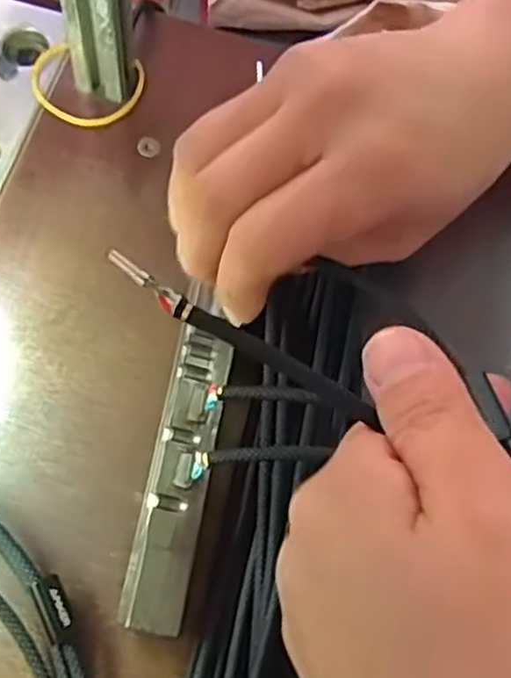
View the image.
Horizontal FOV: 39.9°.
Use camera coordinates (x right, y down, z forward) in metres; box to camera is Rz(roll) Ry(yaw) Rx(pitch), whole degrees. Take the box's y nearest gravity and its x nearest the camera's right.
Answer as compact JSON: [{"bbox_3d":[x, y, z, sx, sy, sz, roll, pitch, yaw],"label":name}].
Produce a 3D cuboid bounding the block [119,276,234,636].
[{"bbox_3d":[-0.023,0.038,0.234,0.019,0.018,0.109,12,69,-1],"label":"block"}]

